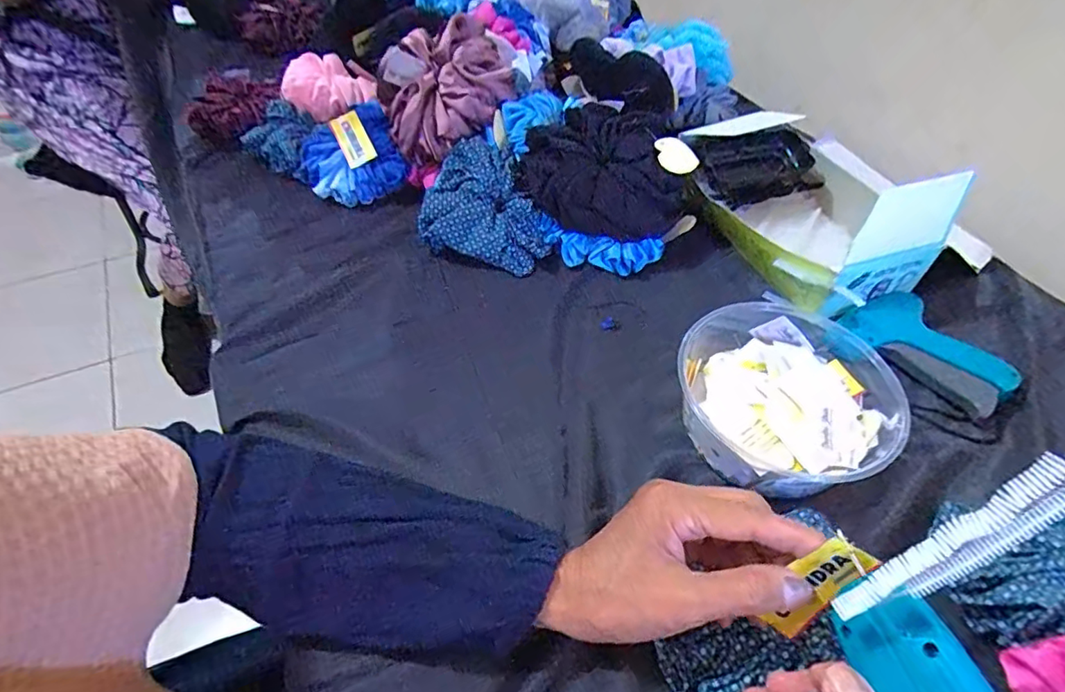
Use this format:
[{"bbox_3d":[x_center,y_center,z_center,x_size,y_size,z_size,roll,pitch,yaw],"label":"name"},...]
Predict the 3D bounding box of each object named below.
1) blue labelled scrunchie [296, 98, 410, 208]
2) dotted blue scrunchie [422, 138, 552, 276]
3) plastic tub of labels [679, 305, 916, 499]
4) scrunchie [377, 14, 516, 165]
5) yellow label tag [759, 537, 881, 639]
[{"bbox_3d":[-0.193,-0.203,0.576,0.101,0.063,0.090,-16,52,-16],"label":"blue labelled scrunchie"},{"bbox_3d":[-0.049,-0.135,0.521,0.112,0.065,0.126,-4,50,-6],"label":"dotted blue scrunchie"},{"bbox_3d":[0.181,0.039,0.393,0.143,0.058,0.140,1,49,-2],"label":"plastic tub of labels"},{"bbox_3d":[-0.085,-0.263,0.552,0.127,0.081,0.095,-16,52,-16],"label":"scrunchie"},{"bbox_3d":[0.135,0.117,0.264,0.027,0.059,0.005,32,23,-1],"label":"yellow label tag"}]

